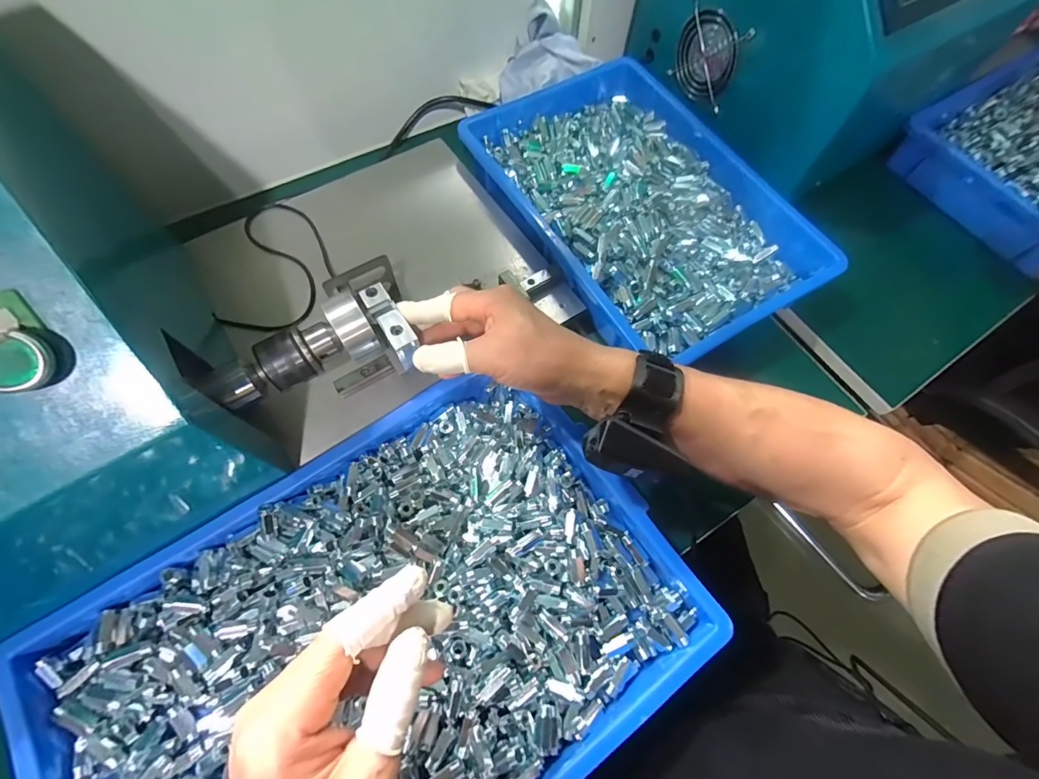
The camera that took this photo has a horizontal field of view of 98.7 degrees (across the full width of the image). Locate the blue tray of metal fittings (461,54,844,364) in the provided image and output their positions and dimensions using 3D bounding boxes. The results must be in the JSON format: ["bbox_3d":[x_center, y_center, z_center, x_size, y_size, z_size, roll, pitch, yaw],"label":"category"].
[{"bbox_3d":[0.121,-0.205,0.483,0.238,0.051,0.359,-28,71,-14],"label":"blue tray of metal fittings"}]

